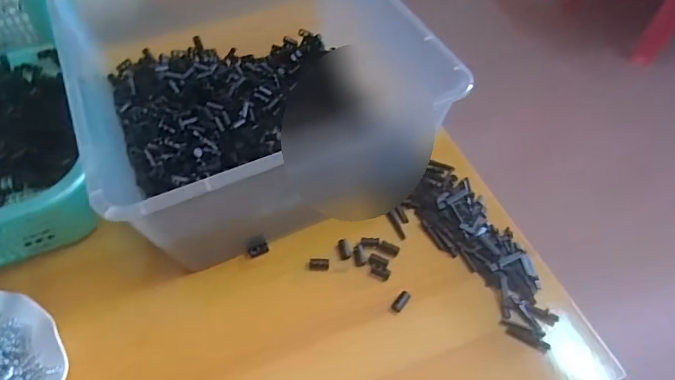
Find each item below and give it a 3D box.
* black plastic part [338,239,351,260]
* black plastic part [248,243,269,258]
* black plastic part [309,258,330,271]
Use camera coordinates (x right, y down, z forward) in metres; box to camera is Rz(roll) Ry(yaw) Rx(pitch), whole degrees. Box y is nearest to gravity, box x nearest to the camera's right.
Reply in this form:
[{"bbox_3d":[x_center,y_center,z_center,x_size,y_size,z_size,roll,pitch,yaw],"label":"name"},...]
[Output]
[{"bbox_3d":[0.007,0.056,0.455,0.010,0.004,0.019,-5,54,-4],"label":"black plastic part"},{"bbox_3d":[-0.074,0.057,0.452,0.019,0.004,0.009,-17,55,-12],"label":"black plastic part"},{"bbox_3d":[-0.017,0.069,0.451,0.018,0.004,0.011,1,54,1],"label":"black plastic part"}]

